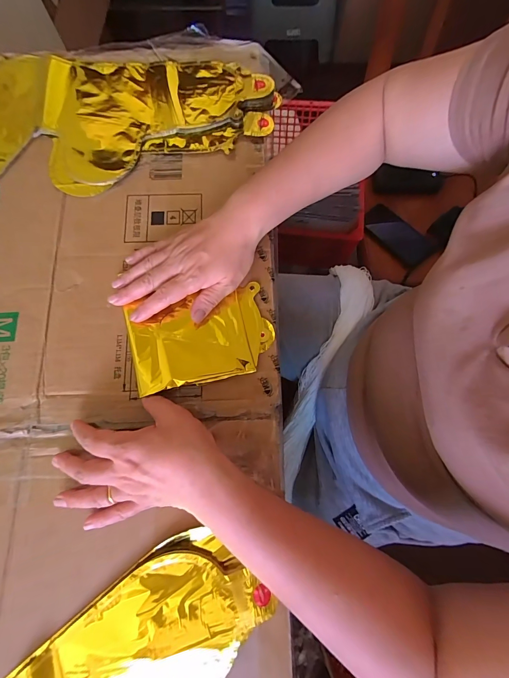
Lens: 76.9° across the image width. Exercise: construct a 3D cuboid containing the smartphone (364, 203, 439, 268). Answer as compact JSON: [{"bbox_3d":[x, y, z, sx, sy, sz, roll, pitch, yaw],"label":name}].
[{"bbox_3d":[0.333,-0.244,0.752,0.086,0.015,0.172,-41,75,-11],"label":"smartphone"}]

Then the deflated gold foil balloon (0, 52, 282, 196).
[{"bbox_3d":[-0.196,-0.284,0.409,0.433,0.014,0.216,-1,75,-1],"label":"deflated gold foil balloon"}]

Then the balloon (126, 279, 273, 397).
[{"bbox_3d":[-0.056,-0.001,0.340,0.147,0.019,0.094,-14,76,-4],"label":"balloon"}]

